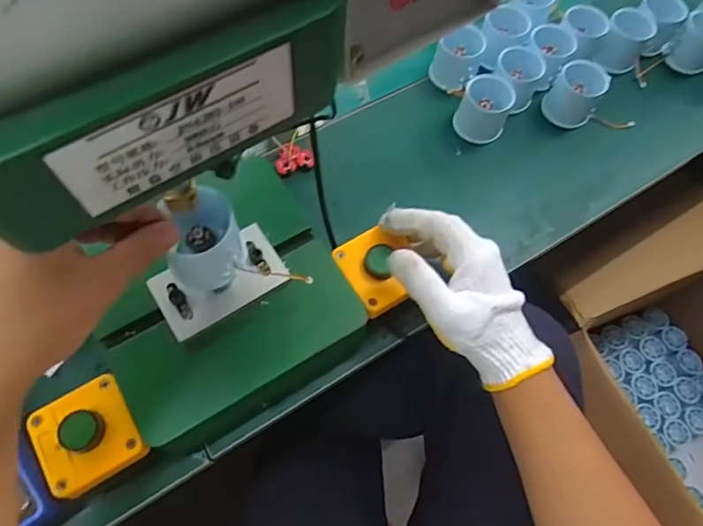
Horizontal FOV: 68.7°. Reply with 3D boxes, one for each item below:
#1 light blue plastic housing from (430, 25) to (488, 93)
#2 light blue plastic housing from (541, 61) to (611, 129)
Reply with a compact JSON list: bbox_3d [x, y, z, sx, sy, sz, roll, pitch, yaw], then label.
[{"bbox_3d":[0.122,-0.234,0.586,0.051,0.044,0.056,1,65,-2],"label":"light blue plastic housing"},{"bbox_3d":[0.250,-0.188,0.577,0.055,0.052,0.052,31,67,11],"label":"light blue plastic housing"}]

